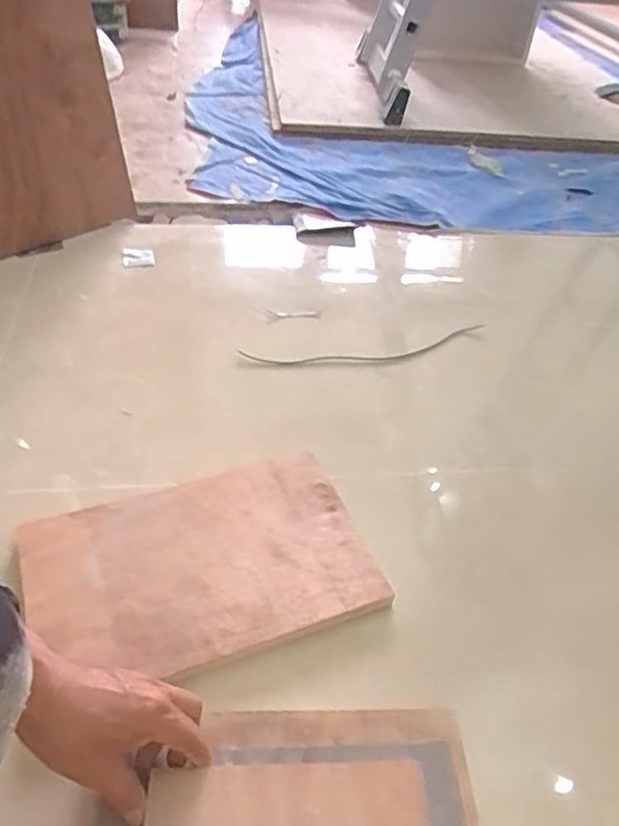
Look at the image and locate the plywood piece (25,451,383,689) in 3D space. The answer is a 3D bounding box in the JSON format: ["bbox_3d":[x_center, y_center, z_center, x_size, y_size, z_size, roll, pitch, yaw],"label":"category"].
[{"bbox_3d":[-0.108,0.149,0.624,0.326,0.022,0.208,-13,45,-19],"label":"plywood piece"}]

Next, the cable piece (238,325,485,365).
[{"bbox_3d":[0.092,-0.096,0.944,0.389,0.013,0.051,-7,44,-13],"label":"cable piece"}]

